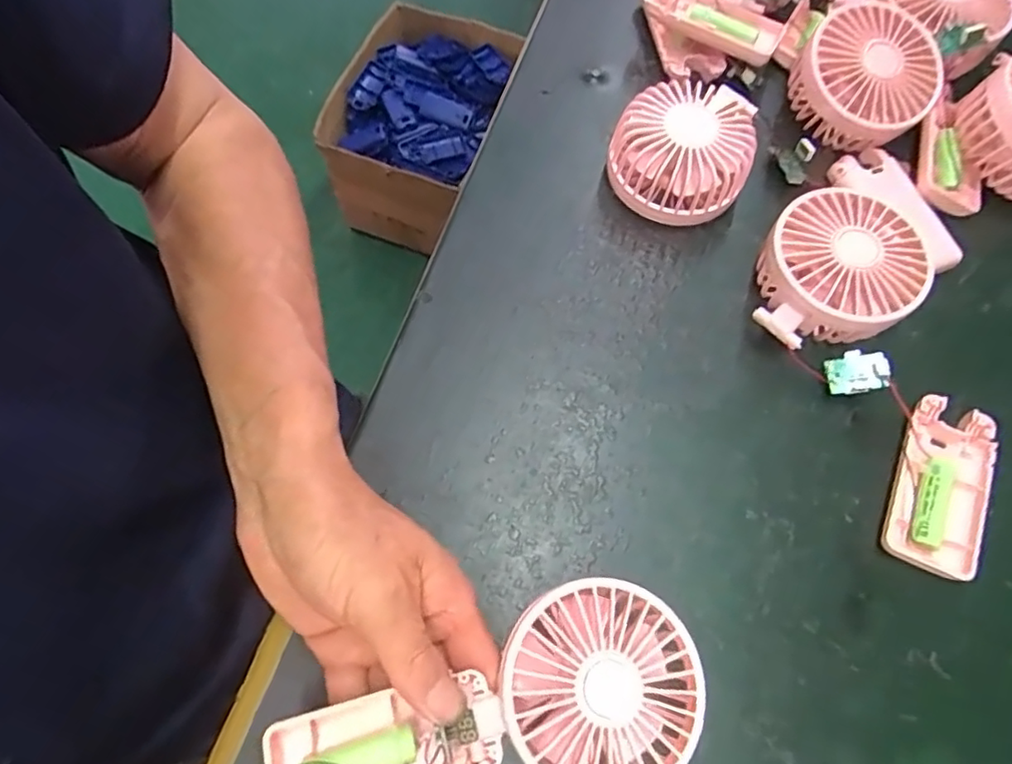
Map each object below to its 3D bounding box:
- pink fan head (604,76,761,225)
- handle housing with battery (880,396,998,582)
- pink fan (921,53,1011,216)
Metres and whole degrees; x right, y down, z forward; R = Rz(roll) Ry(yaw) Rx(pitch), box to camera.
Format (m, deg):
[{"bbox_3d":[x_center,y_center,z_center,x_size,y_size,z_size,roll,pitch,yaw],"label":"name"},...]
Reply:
[{"bbox_3d":[0.111,-0.148,0.392,0.085,0.047,0.088,18,69,6],"label":"pink fan head"},{"bbox_3d":[0.233,0.055,0.334,0.047,0.013,0.092,22,70,8],"label":"handle housing with battery"},{"bbox_3d":[0.324,-0.164,0.402,0.109,0.052,0.098,0,68,-1],"label":"pink fan"}]

